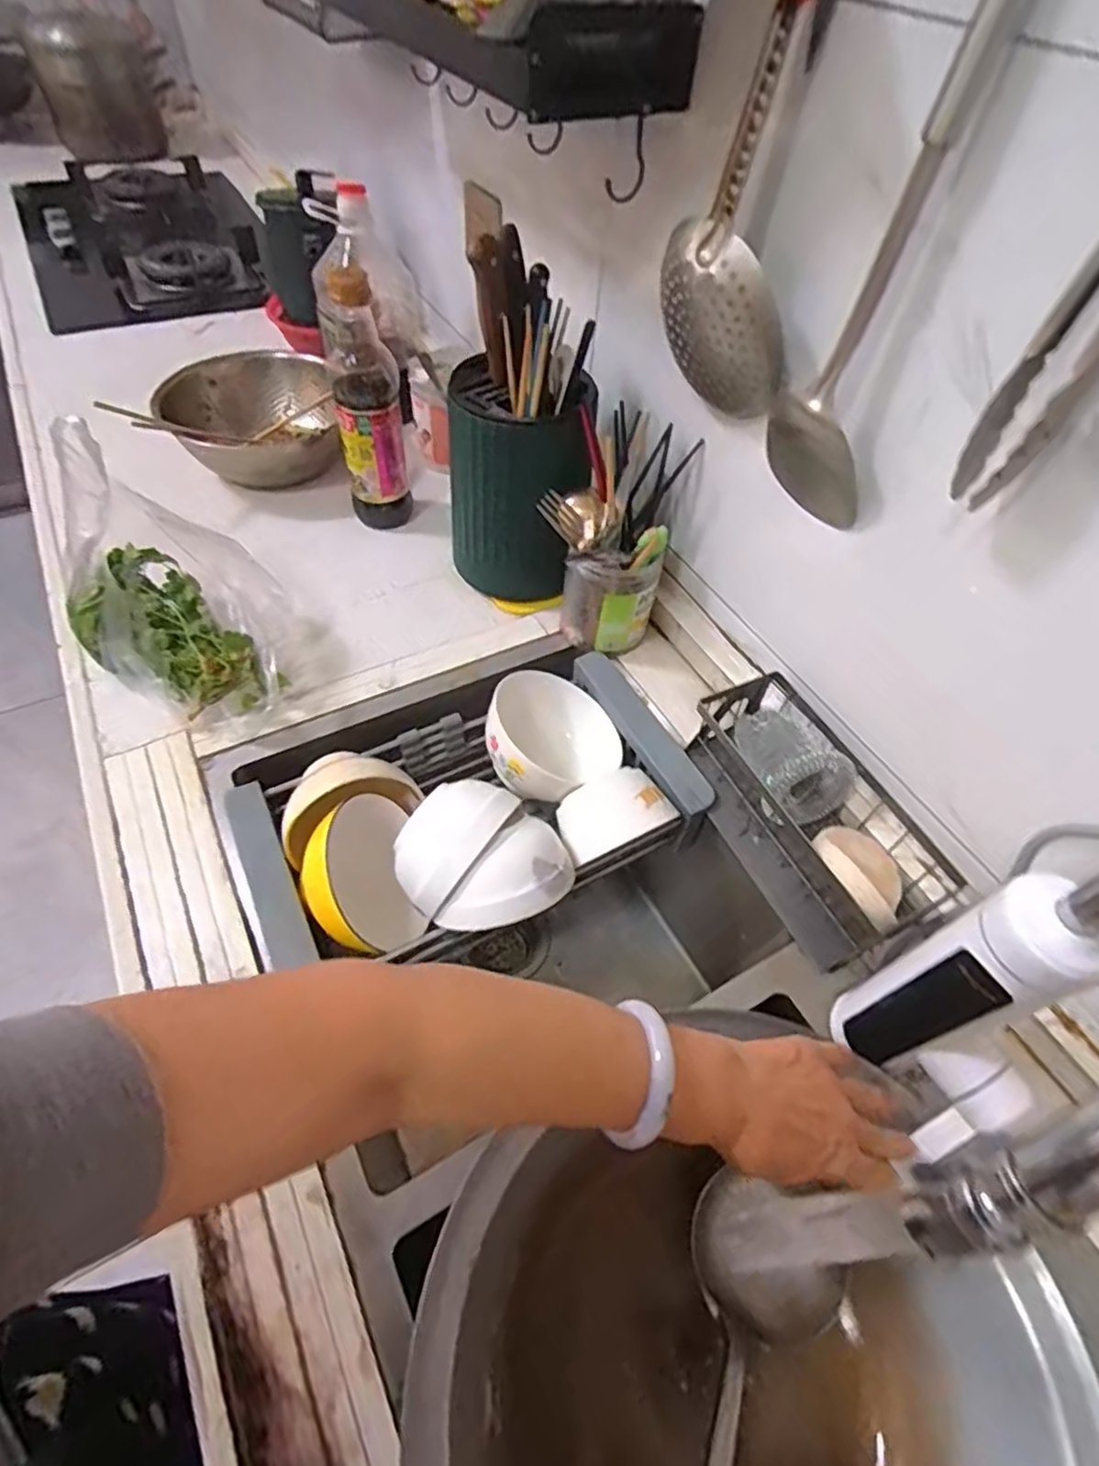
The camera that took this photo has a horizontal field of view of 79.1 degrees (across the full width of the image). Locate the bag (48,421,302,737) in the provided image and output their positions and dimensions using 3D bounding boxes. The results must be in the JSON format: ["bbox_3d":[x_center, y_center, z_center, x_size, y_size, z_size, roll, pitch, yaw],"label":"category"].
[{"bbox_3d":[-0.341,-0.135,0.602,0.165,0.218,0.236,-33,62,-26],"label":"bag"}]

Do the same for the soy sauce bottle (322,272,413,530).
[{"bbox_3d":[-0.201,-0.358,0.740,0.068,0.256,0.066,-11,54,-12],"label":"soy sauce bottle"}]

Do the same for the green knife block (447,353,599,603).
[{"bbox_3d":[-0.035,-0.257,0.714,0.141,0.219,0.107,5,53,0],"label":"green knife block"}]

